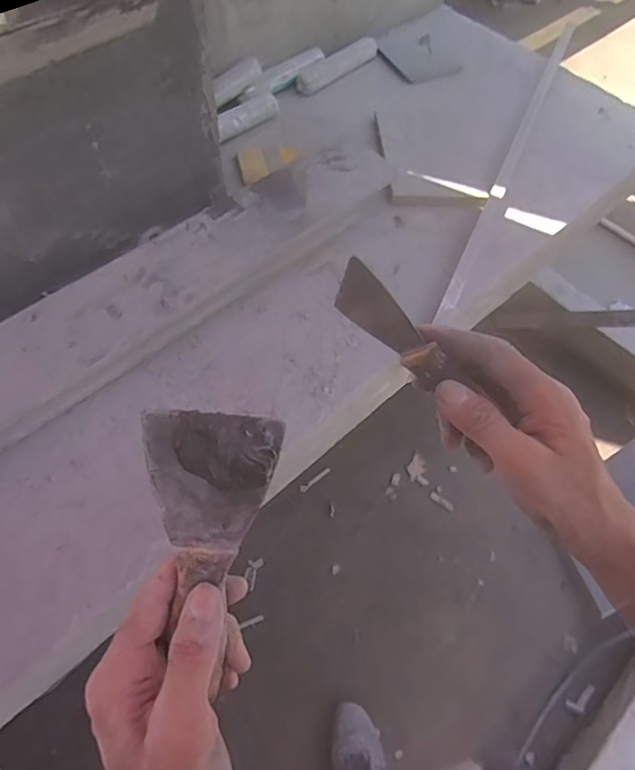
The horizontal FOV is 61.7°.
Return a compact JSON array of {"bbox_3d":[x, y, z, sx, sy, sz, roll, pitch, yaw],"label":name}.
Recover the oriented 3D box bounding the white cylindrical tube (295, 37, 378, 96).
[{"bbox_3d":[0.045,-0.774,1.284,0.050,0.032,0.283,35,63,17],"label":"white cylindrical tube"}]

